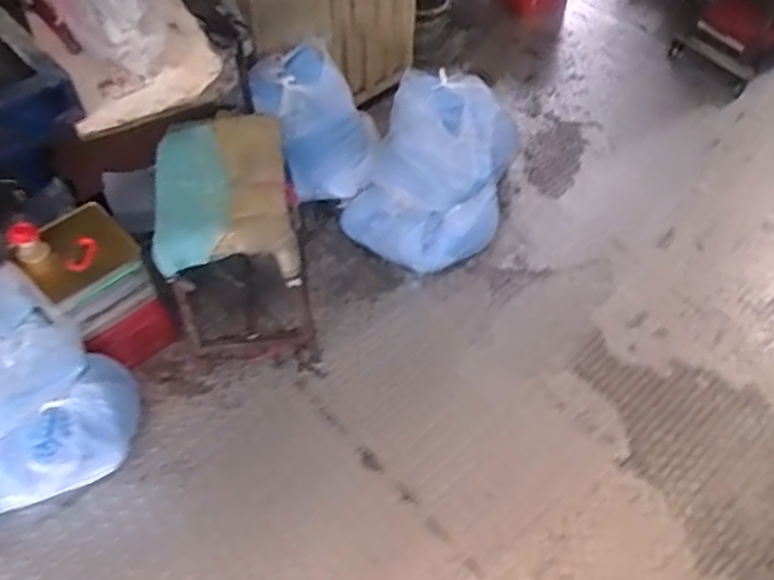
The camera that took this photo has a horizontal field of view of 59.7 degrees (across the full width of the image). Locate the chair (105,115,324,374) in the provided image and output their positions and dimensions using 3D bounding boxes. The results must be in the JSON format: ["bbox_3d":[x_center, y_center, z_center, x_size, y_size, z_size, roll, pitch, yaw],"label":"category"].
[{"bbox_3d":[-0.380,-0.091,1.718,0.319,0.561,0.419,-7,56,-12],"label":"chair"}]

